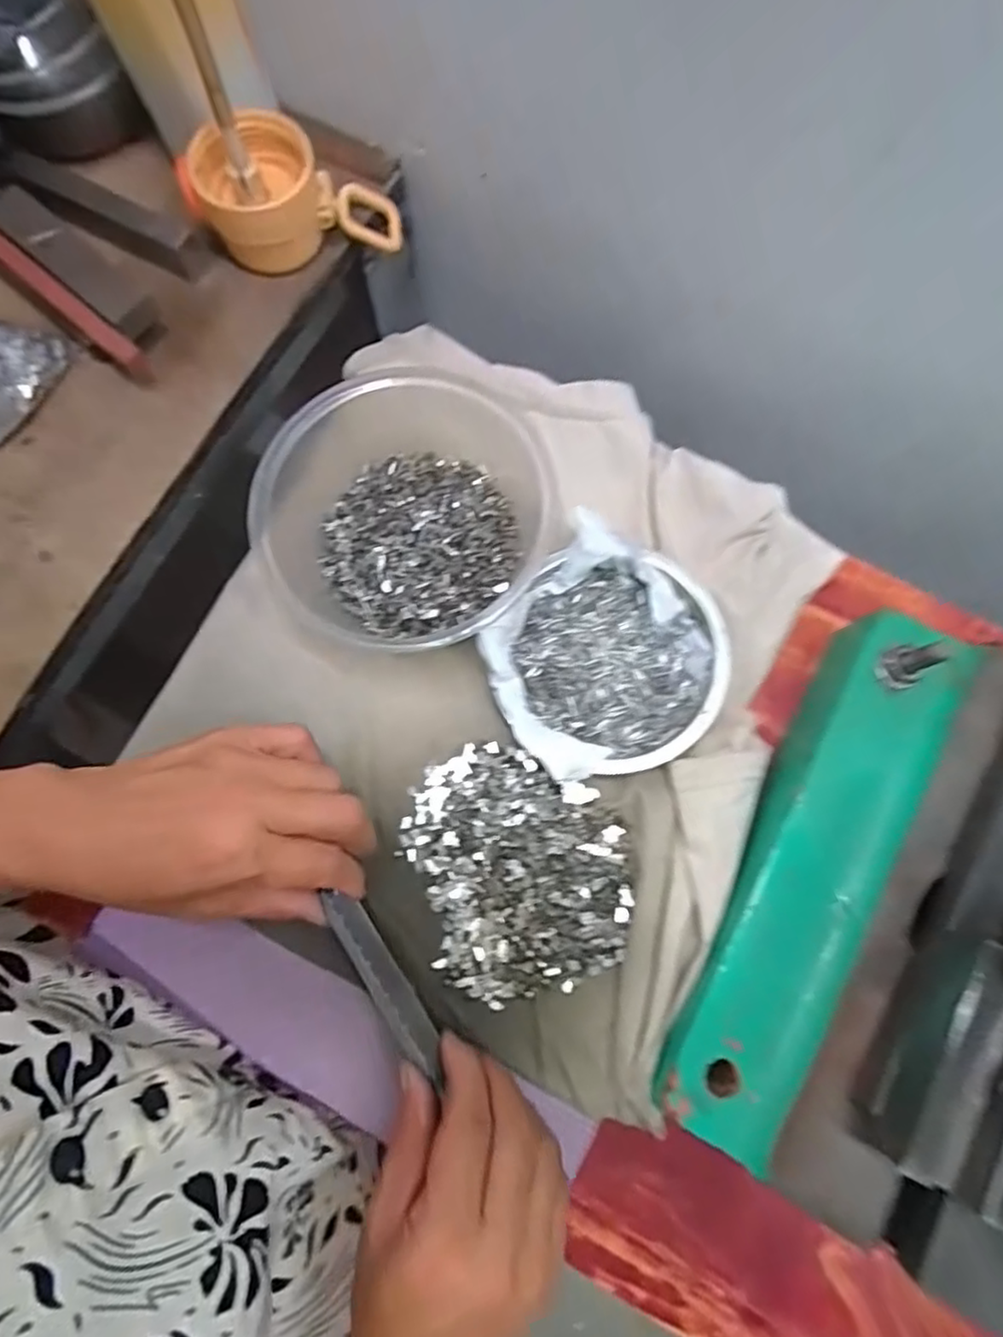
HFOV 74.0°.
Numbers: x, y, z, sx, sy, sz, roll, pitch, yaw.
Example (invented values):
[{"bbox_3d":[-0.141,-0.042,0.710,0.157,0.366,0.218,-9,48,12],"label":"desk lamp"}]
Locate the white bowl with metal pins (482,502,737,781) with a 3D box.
[{"bbox_3d":[0.056,-0.003,0.352,0.113,0.031,0.124,0,78,0],"label":"white bowl with metal pins"}]

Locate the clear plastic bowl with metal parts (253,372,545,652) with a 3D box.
[{"bbox_3d":[-0.049,-0.078,0.349,0.147,0.067,0.124,-42,81,-8],"label":"clear plastic bowl with metal parts"}]

